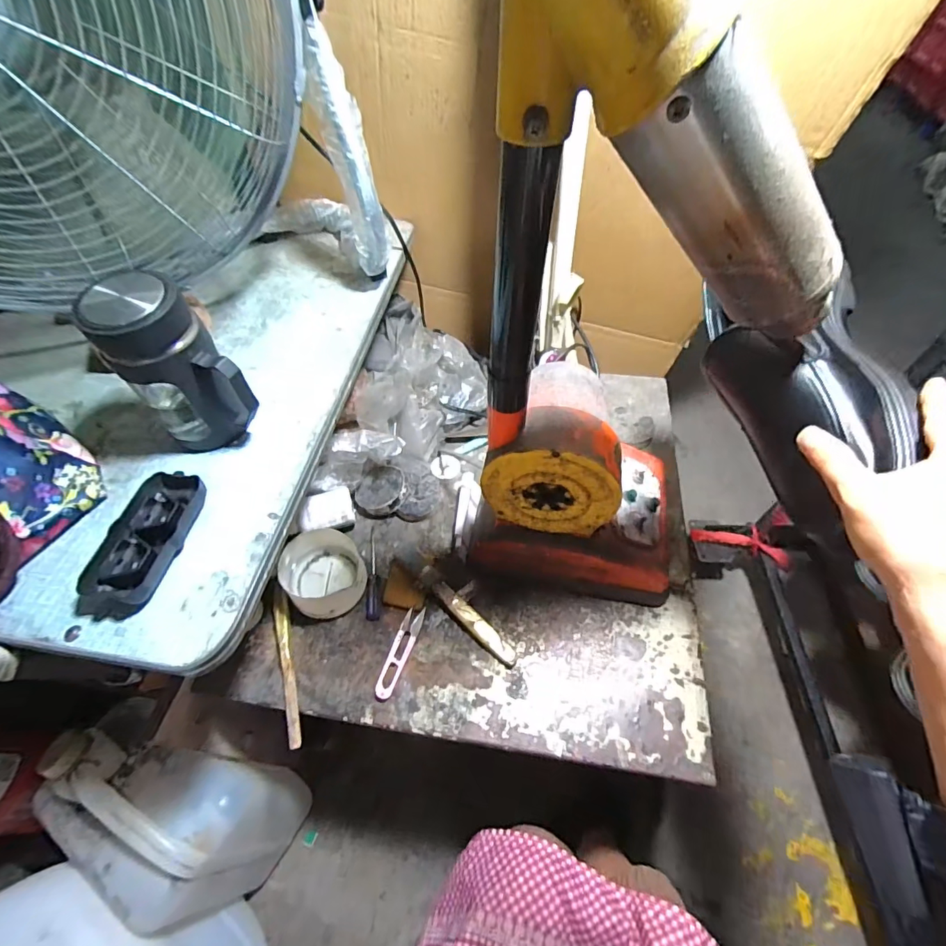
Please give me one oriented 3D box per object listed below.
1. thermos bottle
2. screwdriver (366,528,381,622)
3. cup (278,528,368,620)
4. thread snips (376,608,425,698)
[{"bbox_3d":[-0.252,-0.082,0.392,0.075,0.156,0.081,-40,63,-23],"label":"thermos bottle"},{"bbox_3d":[-0.122,0.122,0.556,0.015,0.011,0.119,-5,55,-2],"label":"screwdriver"},{"bbox_3d":[-0.177,0.119,0.533,0.087,0.058,0.095,-1,55,1],"label":"cup"},{"bbox_3d":[-0.082,0.201,0.504,0.022,0.011,0.101,16,57,12],"label":"thread snips"}]

